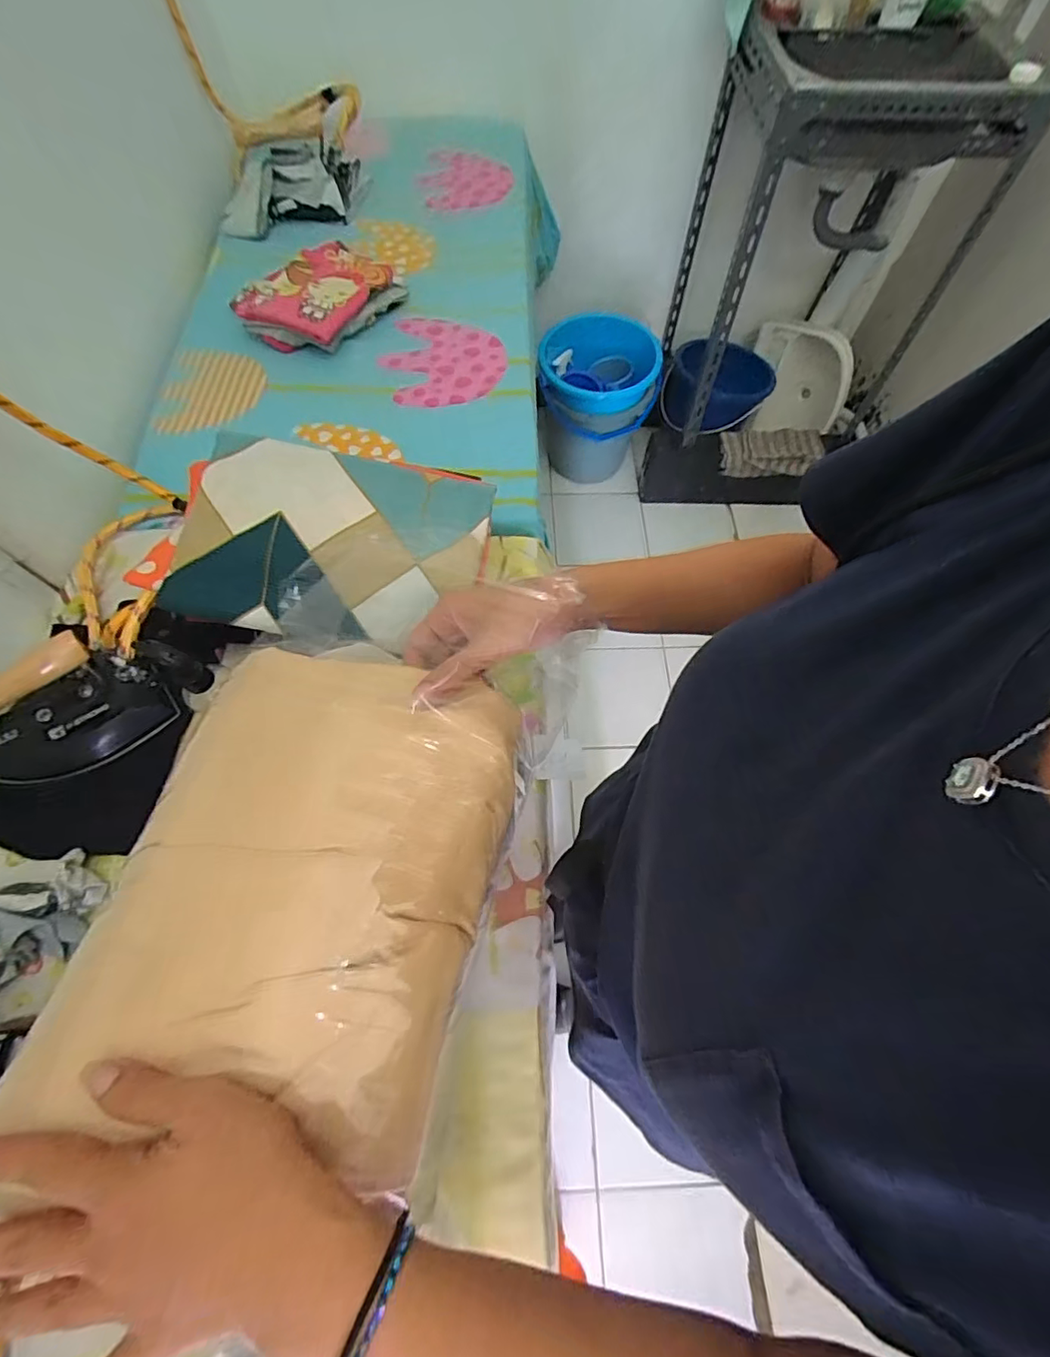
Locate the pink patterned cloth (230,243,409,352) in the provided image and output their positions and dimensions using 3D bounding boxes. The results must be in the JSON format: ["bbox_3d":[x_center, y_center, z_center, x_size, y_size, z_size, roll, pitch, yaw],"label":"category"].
[{"bbox_3d":[-0.358,-0.665,0.923,0.270,0.051,0.217,-42,72,-18],"label":"pink patterned cloth"}]

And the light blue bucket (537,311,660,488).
[{"bbox_3d":[0.218,-0.864,1.613,0.341,0.363,0.356,0,65,-1],"label":"light blue bucket"}]

